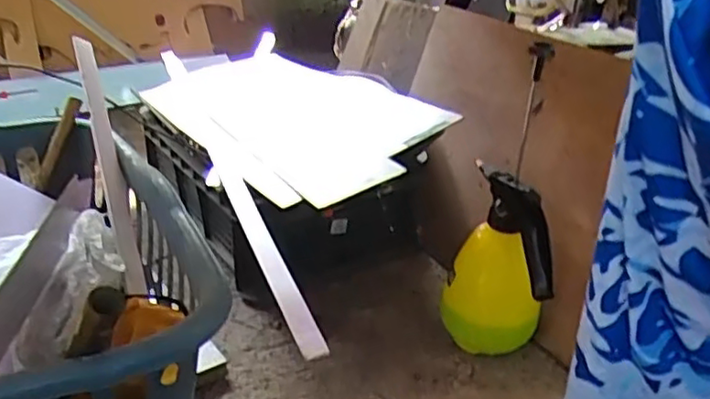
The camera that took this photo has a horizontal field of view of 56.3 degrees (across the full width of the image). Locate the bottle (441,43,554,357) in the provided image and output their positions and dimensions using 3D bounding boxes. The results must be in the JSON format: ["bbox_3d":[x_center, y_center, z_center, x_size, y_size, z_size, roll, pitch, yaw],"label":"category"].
[{"bbox_3d":[0.199,0.031,0.887,0.135,0.434,0.133,8,28,11],"label":"bottle"}]

